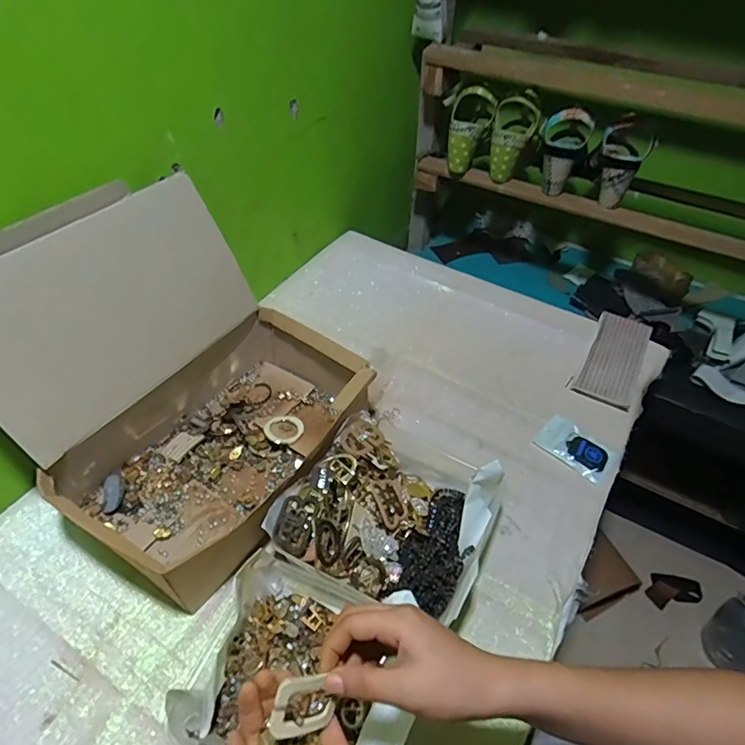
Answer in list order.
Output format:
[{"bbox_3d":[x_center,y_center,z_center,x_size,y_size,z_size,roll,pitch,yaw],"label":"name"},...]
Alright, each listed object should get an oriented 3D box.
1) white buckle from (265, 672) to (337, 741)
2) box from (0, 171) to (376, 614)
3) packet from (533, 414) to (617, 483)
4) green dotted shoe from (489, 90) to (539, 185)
[{"bbox_3d":[-0.042,0.214,0.319,0.045,0.007,0.035,14,83,-31],"label":"white buckle"},{"bbox_3d":[-0.199,0.007,0.549,0.301,0.282,0.324,27,52,20],"label":"box"},{"bbox_3d":[0.275,0.100,0.671,0.095,0.011,0.061,37,56,26],"label":"packet"},{"bbox_3d":[0.258,-0.428,0.902,0.080,0.135,0.085,11,47,7],"label":"green dotted shoe"}]

